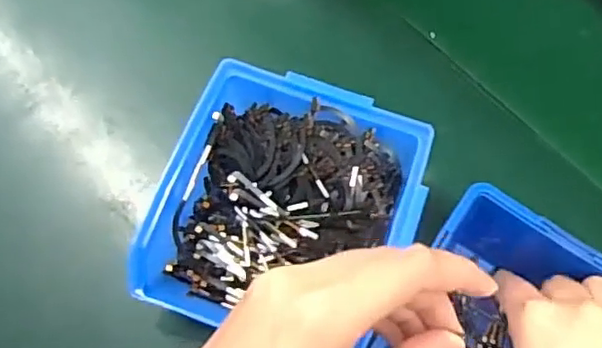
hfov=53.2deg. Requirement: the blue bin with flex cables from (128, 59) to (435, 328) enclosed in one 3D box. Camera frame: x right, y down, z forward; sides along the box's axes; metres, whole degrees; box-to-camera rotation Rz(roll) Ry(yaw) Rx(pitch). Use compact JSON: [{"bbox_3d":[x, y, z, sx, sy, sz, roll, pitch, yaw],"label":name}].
[{"bbox_3d":[-0.007,0.025,0.338,0.134,0.072,0.137,17,70,4],"label":"blue bin with flex cables"}]

